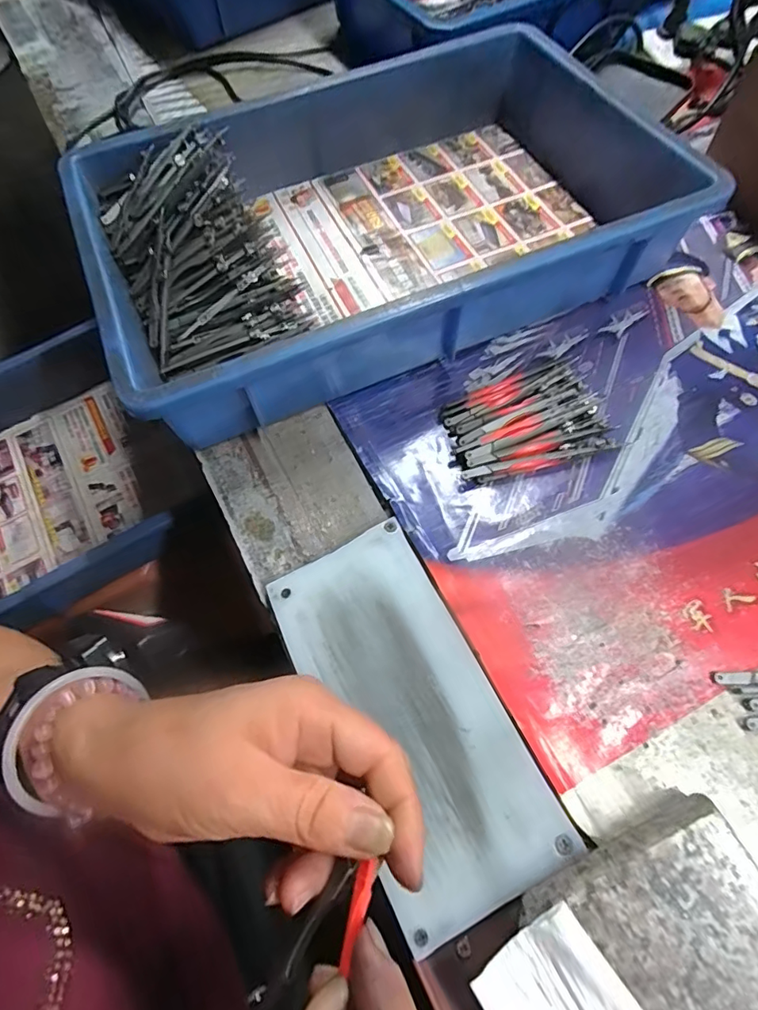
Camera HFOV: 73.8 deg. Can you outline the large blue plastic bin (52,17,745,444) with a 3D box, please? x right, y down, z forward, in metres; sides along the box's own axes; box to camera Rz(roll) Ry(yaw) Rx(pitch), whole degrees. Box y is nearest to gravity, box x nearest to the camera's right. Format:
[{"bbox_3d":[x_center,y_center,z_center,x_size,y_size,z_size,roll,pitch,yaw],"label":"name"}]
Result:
[{"bbox_3d":[0.005,-0.238,0.409,0.447,0.079,0.284,-23,65,-8],"label":"large blue plastic bin"}]

